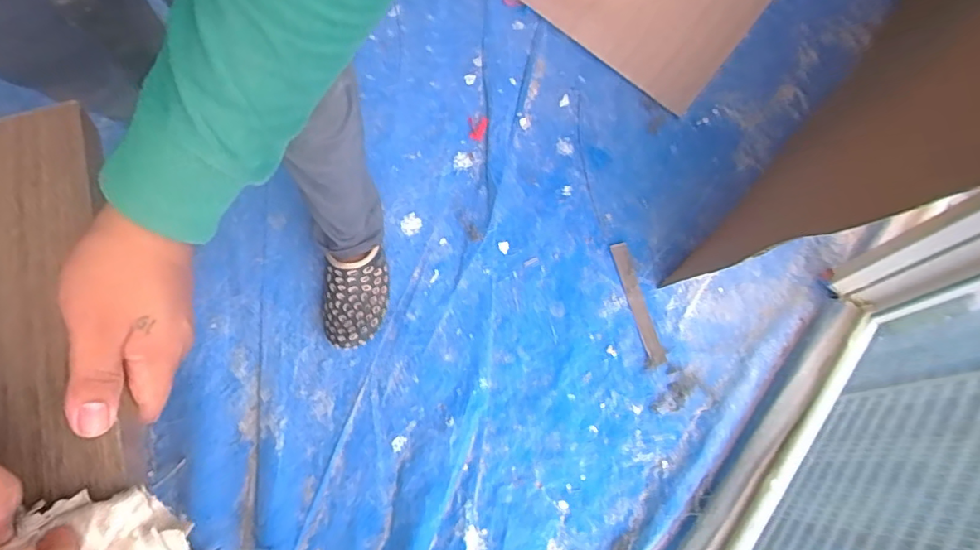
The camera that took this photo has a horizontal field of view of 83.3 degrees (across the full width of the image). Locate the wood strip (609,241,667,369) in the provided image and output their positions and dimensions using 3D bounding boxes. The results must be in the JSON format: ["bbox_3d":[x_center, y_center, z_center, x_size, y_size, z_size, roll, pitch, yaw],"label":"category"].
[{"bbox_3d":[0.267,0.050,1.002,0.031,0.009,0.230,-13,70,-5],"label":"wood strip"}]

